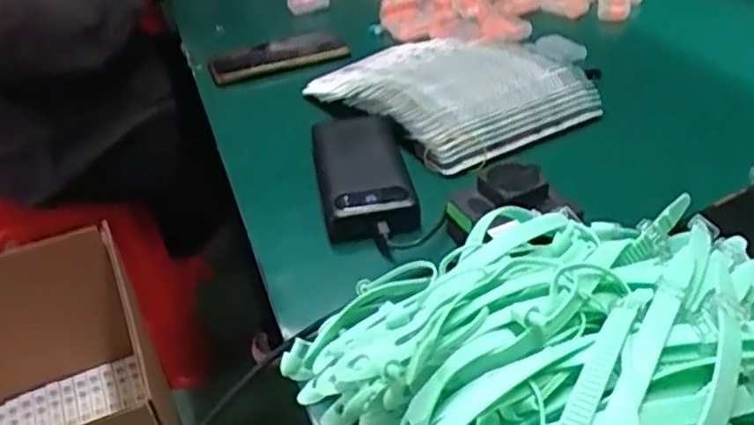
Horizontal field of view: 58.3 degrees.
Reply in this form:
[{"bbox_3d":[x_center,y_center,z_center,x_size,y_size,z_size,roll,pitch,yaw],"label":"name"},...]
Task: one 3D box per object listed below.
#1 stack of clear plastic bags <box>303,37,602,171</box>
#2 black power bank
[{"bbox_3d":[0.059,-0.134,0.654,0.189,0.055,0.266,-32,44,-31],"label":"stack of clear plastic bags"},{"bbox_3d":[-0.013,-0.032,0.552,0.070,0.027,0.149,-9,37,-5],"label":"black power bank"}]

